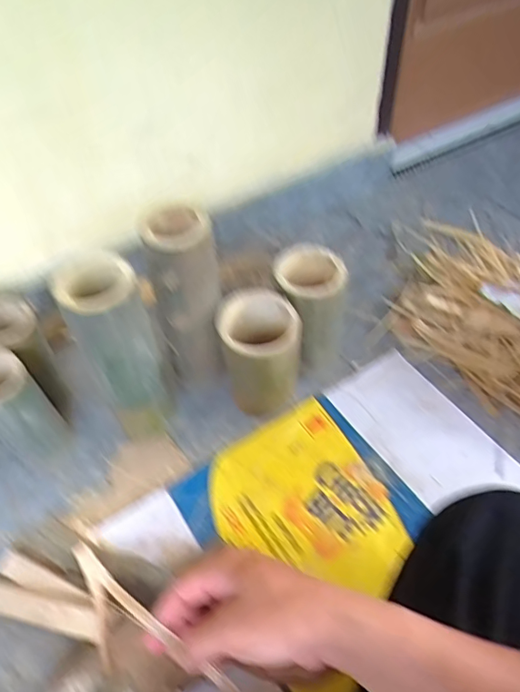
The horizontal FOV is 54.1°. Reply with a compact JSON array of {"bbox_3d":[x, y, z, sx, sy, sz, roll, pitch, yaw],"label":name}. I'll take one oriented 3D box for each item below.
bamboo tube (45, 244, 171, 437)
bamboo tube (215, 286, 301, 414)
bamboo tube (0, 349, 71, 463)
[{"bbox_3d":[-0.163,0.019,0.626,0.085,0.272,0.083,-22,53,-15],"label":"bamboo tube"},{"bbox_3d":[0.001,0.021,0.684,0.096,0.164,0.105,-6,51,-2],"label":"bamboo tube"},{"bbox_3d":[-0.304,0.088,0.650,0.088,0.160,0.075,36,61,27],"label":"bamboo tube"}]

